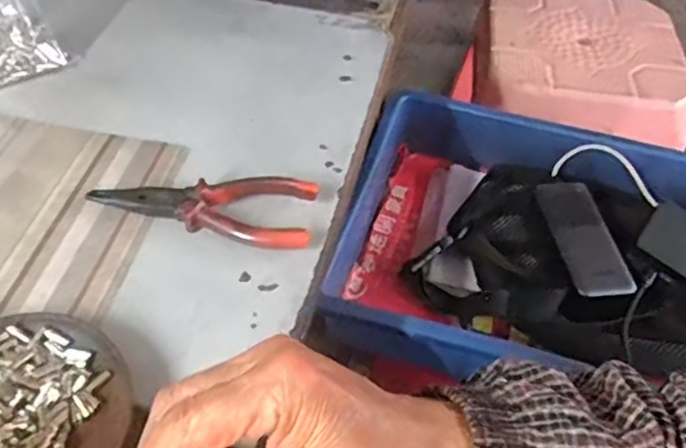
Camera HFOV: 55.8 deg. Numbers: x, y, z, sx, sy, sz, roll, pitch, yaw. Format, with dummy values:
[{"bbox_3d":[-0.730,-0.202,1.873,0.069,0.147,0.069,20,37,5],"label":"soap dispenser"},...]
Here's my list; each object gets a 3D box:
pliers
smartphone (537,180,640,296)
[{"bbox_3d":[-0.090,-0.013,0.423,0.142,0.020,0.048,9,48,5],"label":"pliers"},{"bbox_3d":[0.218,0.011,0.589,0.053,0.012,0.134,-4,49,-7],"label":"smartphone"}]

